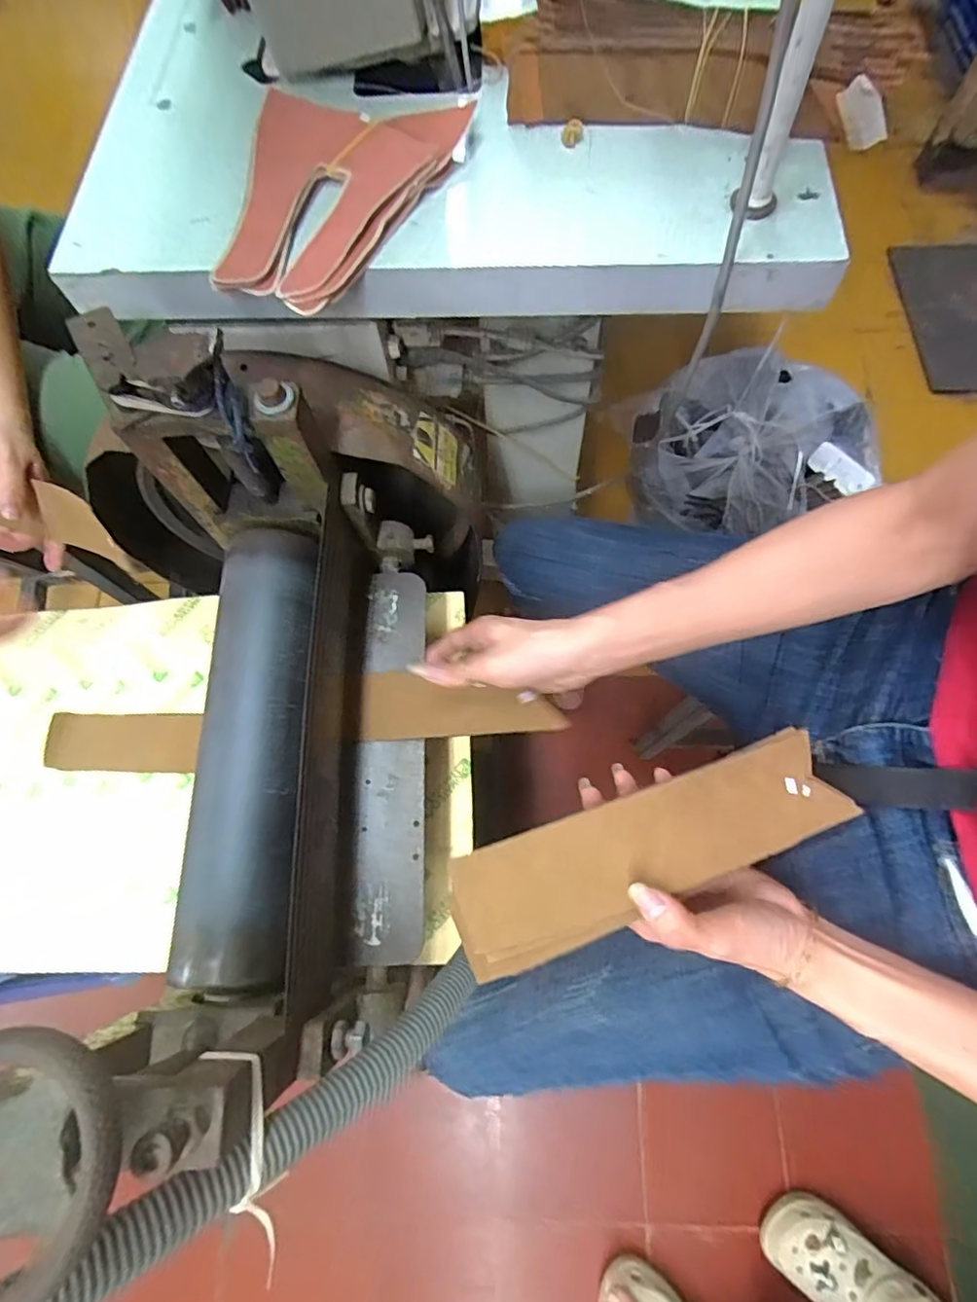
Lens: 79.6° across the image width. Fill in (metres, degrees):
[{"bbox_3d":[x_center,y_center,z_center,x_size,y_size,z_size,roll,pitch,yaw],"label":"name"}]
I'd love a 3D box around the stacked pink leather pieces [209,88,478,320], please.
[{"bbox_3d":[-0.108,-0.315,0.404,0.141,0.033,0.190,14,72,6],"label":"stacked pink leather pieces"}]

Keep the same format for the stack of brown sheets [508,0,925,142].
[{"bbox_3d":[0.152,-0.427,0.423,0.263,0.053,0.097,9,72,5],"label":"stack of brown sheets"}]

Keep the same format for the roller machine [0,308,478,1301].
[{"bbox_3d":[-0.133,0.025,0.378,0.228,0.240,0.494,0,71,2],"label":"roller machine"}]

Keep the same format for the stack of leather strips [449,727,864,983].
[{"bbox_3d":[0.092,0.113,0.342,0.236,0.036,0.065,-22,68,-1],"label":"stack of leather strips"}]

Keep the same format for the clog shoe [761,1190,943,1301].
[{"bbox_3d":[0.483,0.819,0.765,0.233,0.100,0.100,33,76,12],"label":"clog shoe"}]

